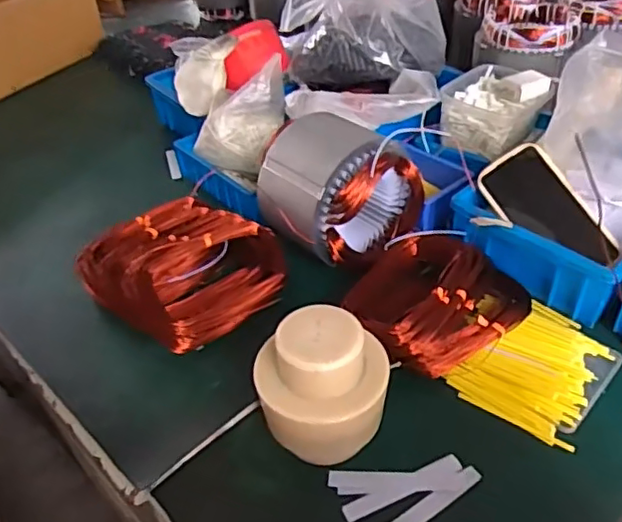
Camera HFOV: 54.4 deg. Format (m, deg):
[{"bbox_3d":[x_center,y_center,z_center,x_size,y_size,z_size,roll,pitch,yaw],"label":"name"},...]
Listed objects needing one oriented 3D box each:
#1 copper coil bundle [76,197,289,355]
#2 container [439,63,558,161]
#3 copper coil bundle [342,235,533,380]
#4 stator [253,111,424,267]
[{"bbox_3d":[-0.149,0.007,0.702,0.185,0.066,0.187,-32,47,-29],"label":"copper coil bundle"},{"bbox_3d":[0.254,-0.216,0.846,0.118,0.074,0.166,26,49,32],"label":"container"},{"bbox_3d":[0.128,0.041,0.648,0.187,0.057,0.149,-26,44,-23],"label":"copper coil bundle"},{"bbox_3d":[0.031,-0.081,0.704,0.143,0.131,0.147,28,50,33],"label":"stator"}]

